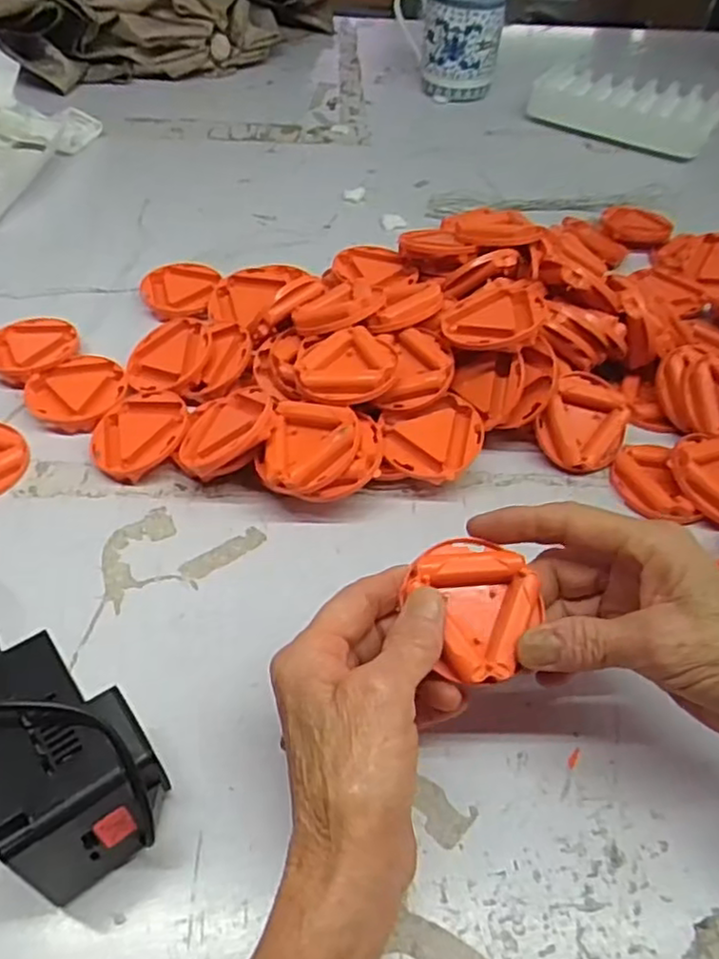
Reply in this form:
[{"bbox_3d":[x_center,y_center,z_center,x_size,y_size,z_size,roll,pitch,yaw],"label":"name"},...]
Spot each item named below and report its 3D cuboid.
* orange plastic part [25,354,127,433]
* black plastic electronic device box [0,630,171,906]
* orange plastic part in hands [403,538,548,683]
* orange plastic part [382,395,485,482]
[{"bbox_3d":[-0.190,-0.059,0.463,0.062,0.013,0.060,-4,50,-7],"label":"orange plastic part"},{"bbox_3d":[-0.114,0.113,0.272,0.054,0.077,0.074,-29,57,-25],"label":"black plastic electronic device box"},{"bbox_3d":[0.052,0.054,0.298,0.059,0.014,0.059,4,67,-10],"label":"orange plastic part in hands"},{"bbox_3d":[0.046,-0.023,0.423,0.060,0.014,0.060,-3,58,4],"label":"orange plastic part"}]

